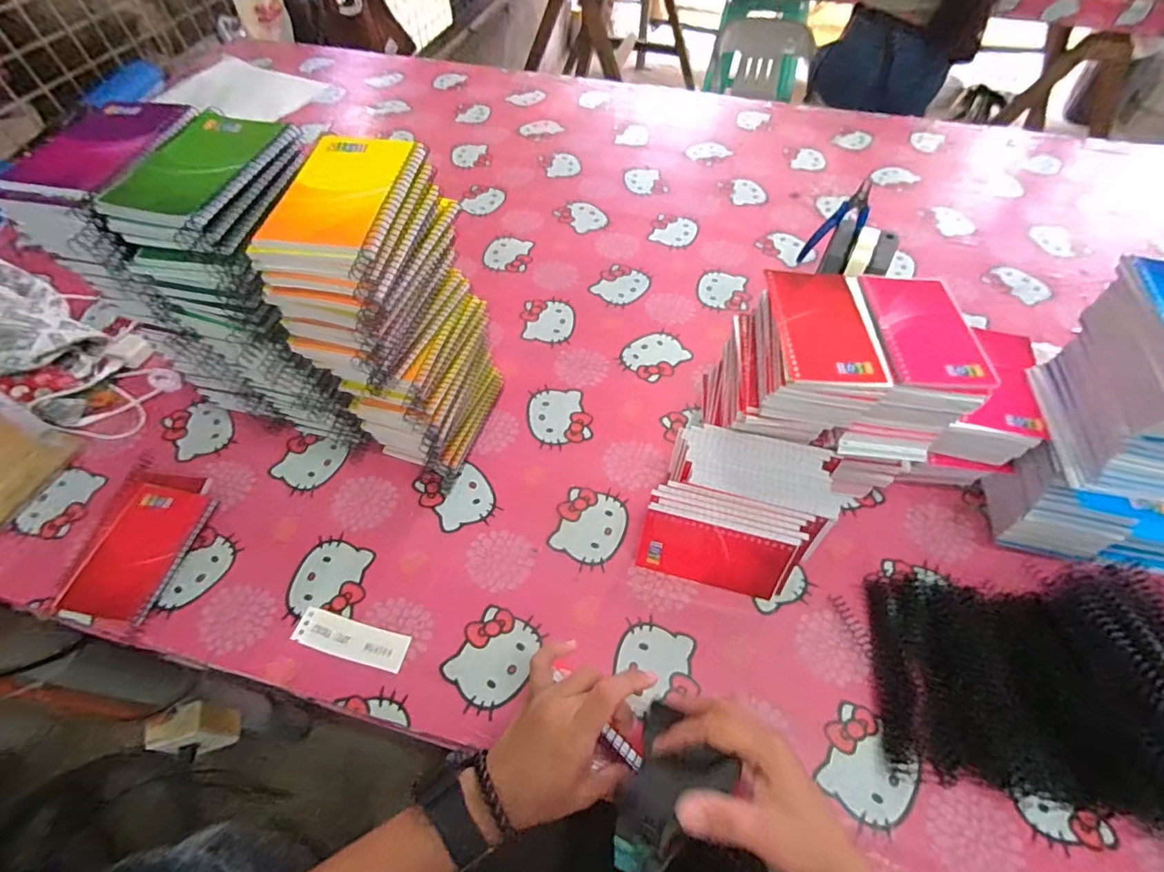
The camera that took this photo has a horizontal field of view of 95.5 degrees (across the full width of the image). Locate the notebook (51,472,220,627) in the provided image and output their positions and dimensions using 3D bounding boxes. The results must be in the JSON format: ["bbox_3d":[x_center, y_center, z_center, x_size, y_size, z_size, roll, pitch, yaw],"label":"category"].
[{"bbox_3d":[-0.439,0.106,0.528,0.096,0.011,0.150,5,57,4],"label":"notebook"}]

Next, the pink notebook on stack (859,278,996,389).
[{"bbox_3d":[0.301,-0.098,0.466,0.086,0.013,0.131,2,55,1],"label":"pink notebook on stack"}]

